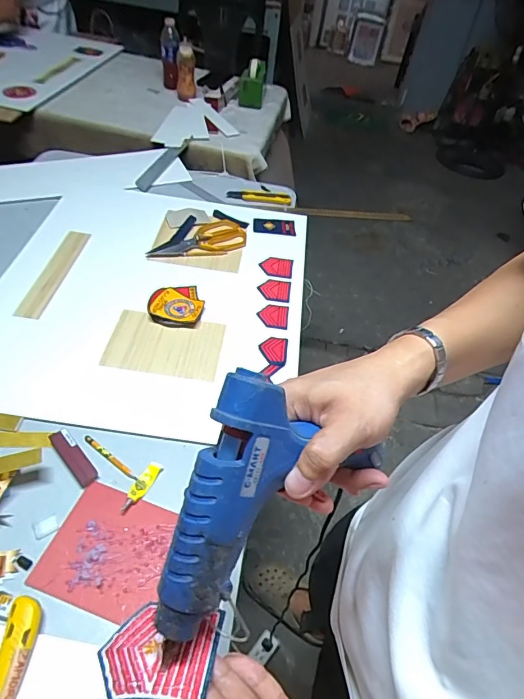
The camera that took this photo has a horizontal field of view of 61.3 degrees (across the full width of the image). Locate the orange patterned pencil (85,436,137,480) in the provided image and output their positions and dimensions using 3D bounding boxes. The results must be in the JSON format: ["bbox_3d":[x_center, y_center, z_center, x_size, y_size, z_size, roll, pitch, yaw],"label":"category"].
[{"bbox_3d":[-0.220,0.156,0.639,0.098,0.010,0.012,31,51,20],"label":"orange patterned pencil"}]

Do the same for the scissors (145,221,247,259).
[{"bbox_3d":[-0.146,-0.247,0.992,0.232,0.015,0.100,-18,53,-23],"label":"scissors"}]

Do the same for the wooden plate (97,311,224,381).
[{"bbox_3d":[-0.172,-0.012,0.788,0.193,0.009,0.125,7,47,0],"label":"wooden plate"}]

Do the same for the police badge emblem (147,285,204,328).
[{"bbox_3d":[-0.164,-0.086,0.840,0.100,0.025,0.099,-1,48,-8],"label":"police badge emblem"}]

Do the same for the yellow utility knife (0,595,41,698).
[{"bbox_3d":[-0.262,0.338,0.454,0.033,0.020,0.144,4,47,-4],"label":"yellow utility knife"}]

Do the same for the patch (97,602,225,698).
[{"bbox_3d":[-0.062,0.180,0.262,0.069,0.006,0.059,-1,17,11],"label":"patch"}]

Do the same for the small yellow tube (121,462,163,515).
[{"bbox_3d":[-0.170,0.190,0.616,0.025,0.006,0.079,24,49,15],"label":"small yellow tube"}]

